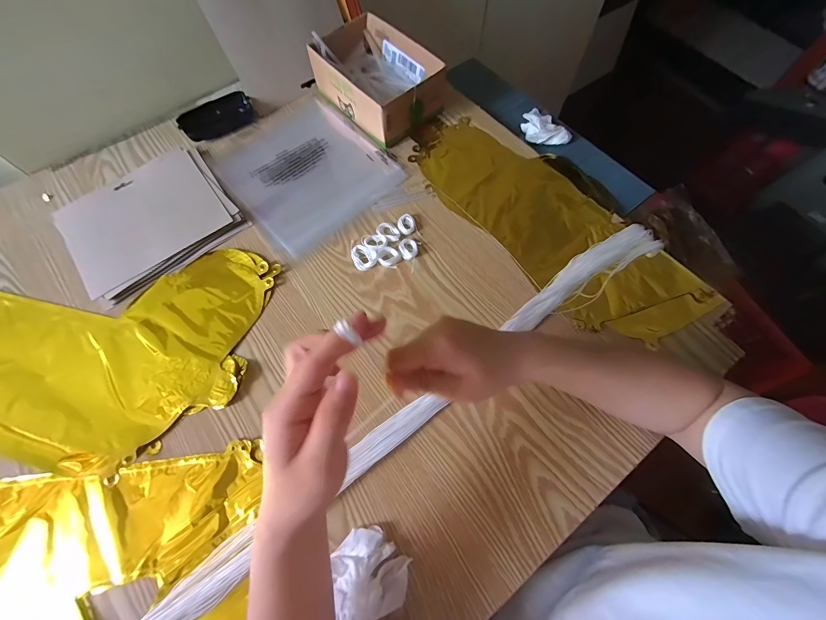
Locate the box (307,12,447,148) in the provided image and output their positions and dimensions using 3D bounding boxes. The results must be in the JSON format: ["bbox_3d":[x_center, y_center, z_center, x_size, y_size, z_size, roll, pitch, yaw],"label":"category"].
[{"bbox_3d":[-0.057,-0.358,0.535,0.133,0.063,0.202,-40,72,-14],"label":"box"}]

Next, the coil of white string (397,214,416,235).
[{"bbox_3d":[-0.009,-0.115,0.468,0.023,0.007,0.032,-1,67,1],"label":"coil of white string"}]

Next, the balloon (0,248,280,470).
[{"bbox_3d":[-0.393,0.054,0.401,0.437,0.016,0.230,-8,68,-2],"label":"balloon"}]

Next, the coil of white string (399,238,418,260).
[{"bbox_3d":[-0.005,-0.079,0.452,0.023,0.007,0.030,-10,68,-3],"label":"coil of white string"}]

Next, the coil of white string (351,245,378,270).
[{"bbox_3d":[-0.063,-0.069,0.450,0.030,0.008,0.038,-28,70,-10],"label":"coil of white string"}]

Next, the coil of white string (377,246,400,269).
[{"bbox_3d":[-0.031,-0.070,0.447,0.029,0.005,0.029,0,67,1],"label":"coil of white string"}]

